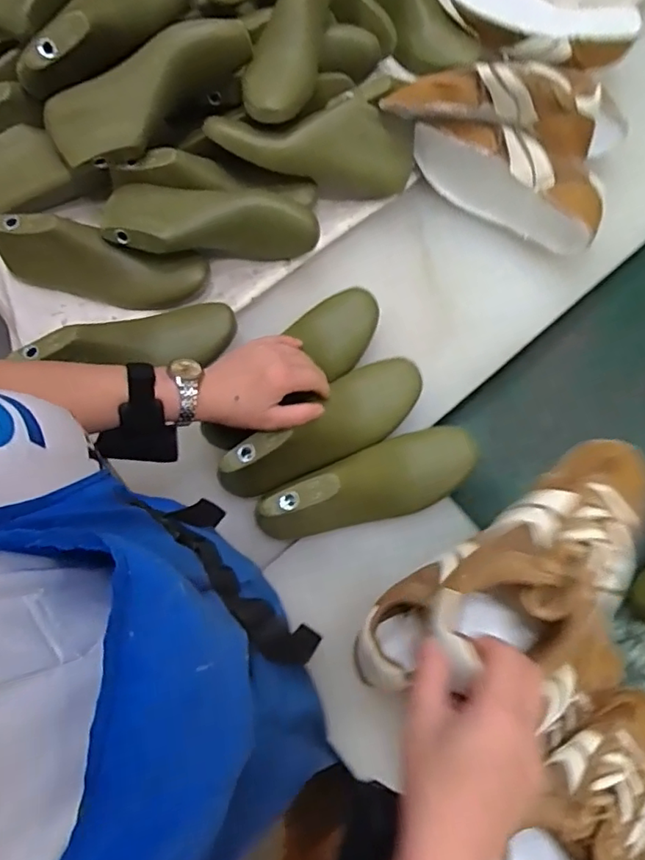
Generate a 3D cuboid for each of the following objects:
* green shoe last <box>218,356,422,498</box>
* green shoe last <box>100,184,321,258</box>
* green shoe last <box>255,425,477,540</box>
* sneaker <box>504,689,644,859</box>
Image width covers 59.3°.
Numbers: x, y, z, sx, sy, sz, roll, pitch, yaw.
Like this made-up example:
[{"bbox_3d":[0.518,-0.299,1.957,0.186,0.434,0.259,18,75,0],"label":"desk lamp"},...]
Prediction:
[{"bbox_3d":[0.005,-0.004,0.567,0.224,0.068,0.072,-30,77,-17],"label":"green shoe last"},{"bbox_3d":[-0.119,-0.215,0.617,0.226,0.073,0.077,4,76,2],"label":"green shoe last"},{"bbox_3d":[0.044,0.052,0.541,0.212,0.073,0.070,-19,76,-4],"label":"green shoe last"},{"bbox_3d":[0.208,0.297,0.450,0.215,0.069,0.077,-39,78,-27],"label":"sneaker"}]

